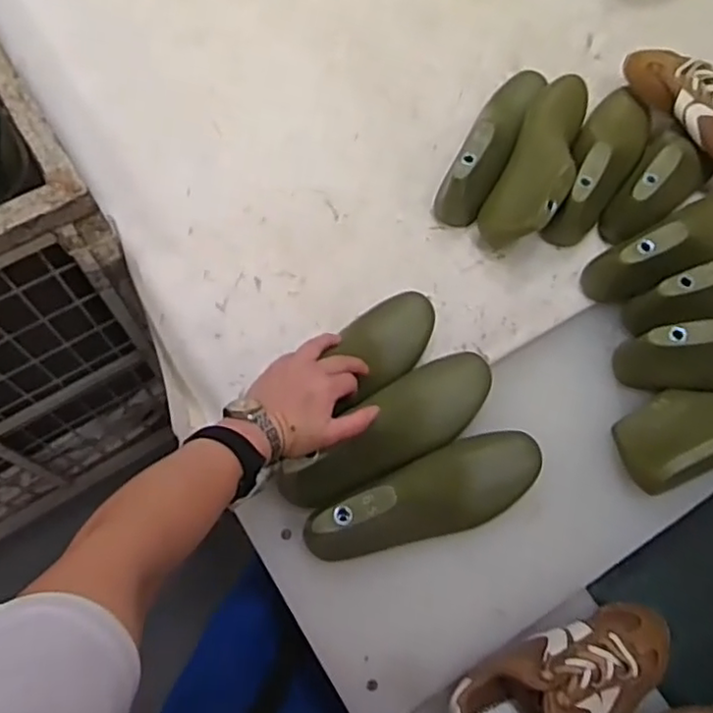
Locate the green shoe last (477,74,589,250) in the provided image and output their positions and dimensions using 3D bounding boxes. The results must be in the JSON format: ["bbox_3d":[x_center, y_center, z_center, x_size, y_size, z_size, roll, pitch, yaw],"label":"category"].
[{"bbox_3d":[0.219,-0.232,0.778,0.077,0.087,0.237,24,69,9],"label":"green shoe last"}]

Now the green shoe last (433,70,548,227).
[{"bbox_3d":[0.164,-0.269,0.791,0.061,0.086,0.247,24,69,9],"label":"green shoe last"}]

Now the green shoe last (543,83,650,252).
[{"bbox_3d":[0.289,-0.235,0.776,0.079,0.087,0.236,27,69,10],"label":"green shoe last"}]

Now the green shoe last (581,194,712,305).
[{"bbox_3d":[0.359,-0.129,0.733,0.214,0.083,0.075,-28,70,-12],"label":"green shoe last"}]

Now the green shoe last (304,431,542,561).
[{"bbox_3d":[0.069,0.131,0.617,0.233,0.083,0.078,-23,69,-10],"label":"green shoe last"}]

